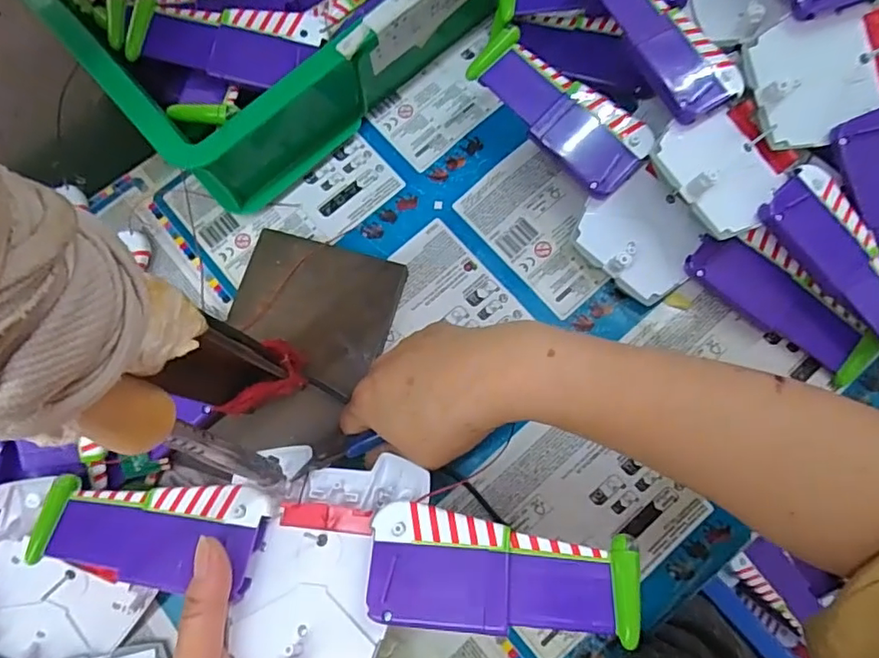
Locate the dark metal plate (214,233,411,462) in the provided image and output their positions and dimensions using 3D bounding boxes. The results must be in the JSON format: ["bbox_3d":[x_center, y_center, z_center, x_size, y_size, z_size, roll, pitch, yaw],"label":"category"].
[{"bbox_3d":[-0.086,0.009,0.353,0.098,0.007,0.134,15,77,3],"label":"dark metal plate"}]

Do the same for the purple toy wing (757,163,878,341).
[{"bbox_3d":[0.233,-0.036,0.319,0.050,0.016,0.115,-34,88,-15],"label":"purple toy wing"}]

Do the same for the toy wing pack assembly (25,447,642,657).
[{"bbox_3d":[-0.057,0.116,0.279,0.289,0.041,0.095,2,77,10],"label":"toy wing pack assembly"}]

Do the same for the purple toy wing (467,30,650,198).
[{"bbox_3d":[0.074,-0.135,0.349,0.049,0.020,0.116,-44,80,-8],"label":"purple toy wing"}]

